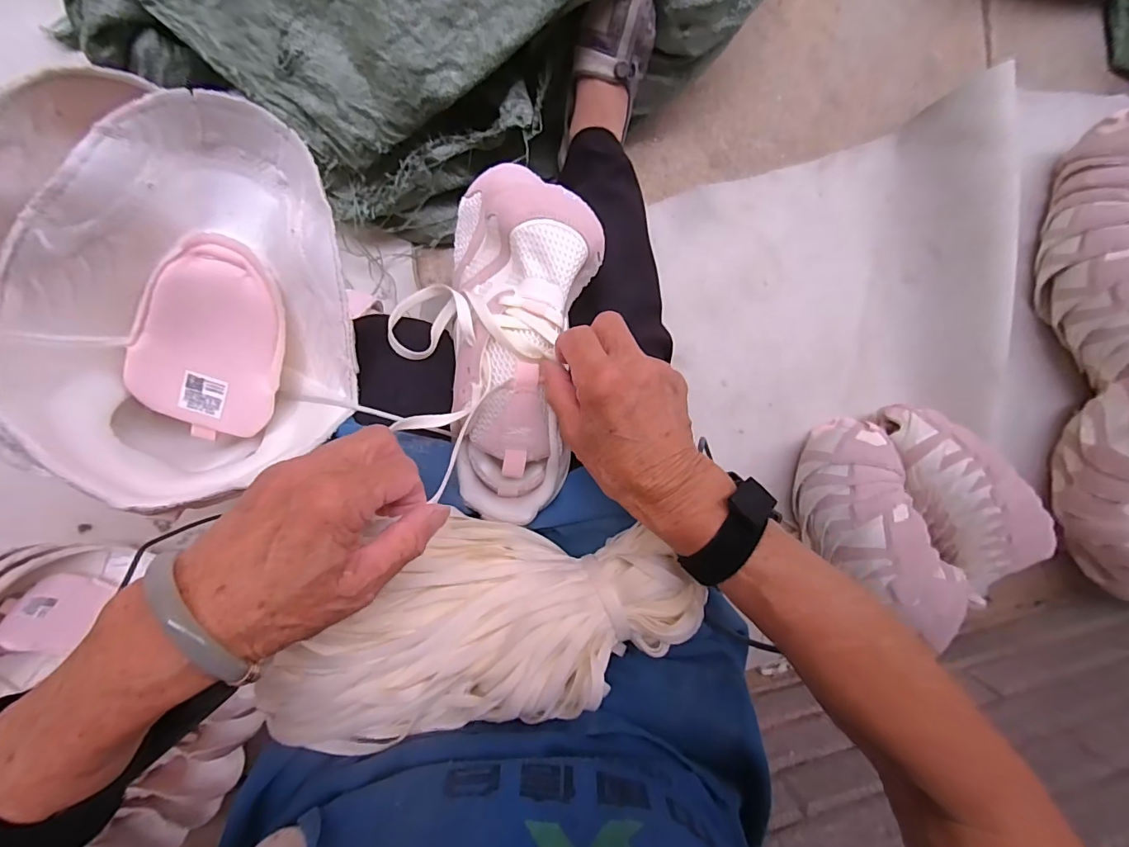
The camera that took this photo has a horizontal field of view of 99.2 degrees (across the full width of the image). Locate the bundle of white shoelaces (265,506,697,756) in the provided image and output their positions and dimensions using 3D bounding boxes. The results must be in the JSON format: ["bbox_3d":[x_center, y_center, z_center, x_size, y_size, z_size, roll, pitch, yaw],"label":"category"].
[{"bbox_3d":[-0.054,0.132,0.314,0.256,0.072,0.129,-3,98,-8],"label":"bundle of white shoelaces"}]

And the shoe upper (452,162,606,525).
[{"bbox_3d":[-0.033,-0.057,0.354,0.099,0.080,0.252,3,94,-8],"label":"shoe upper"}]

